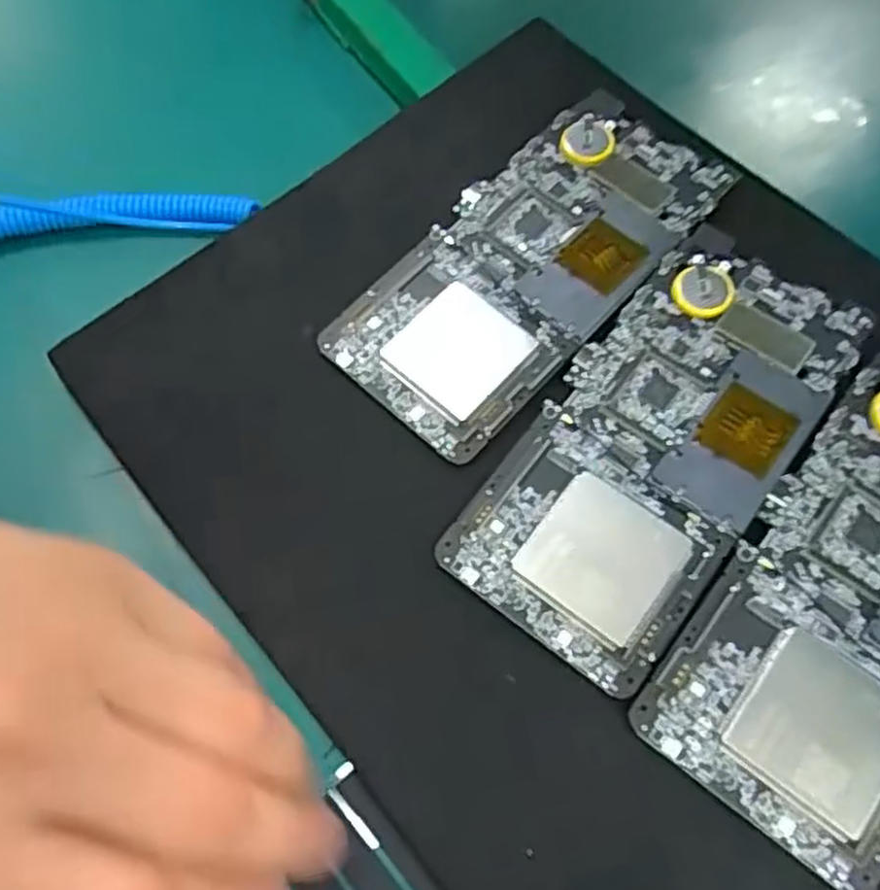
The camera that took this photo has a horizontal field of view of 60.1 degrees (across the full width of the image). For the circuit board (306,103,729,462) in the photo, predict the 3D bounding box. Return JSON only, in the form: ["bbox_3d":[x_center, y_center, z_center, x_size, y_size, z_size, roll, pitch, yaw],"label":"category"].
[{"bbox_3d":[0.032,-0.065,0.276,0.072,0.005,0.148,41,79,18],"label":"circuit board"}]

